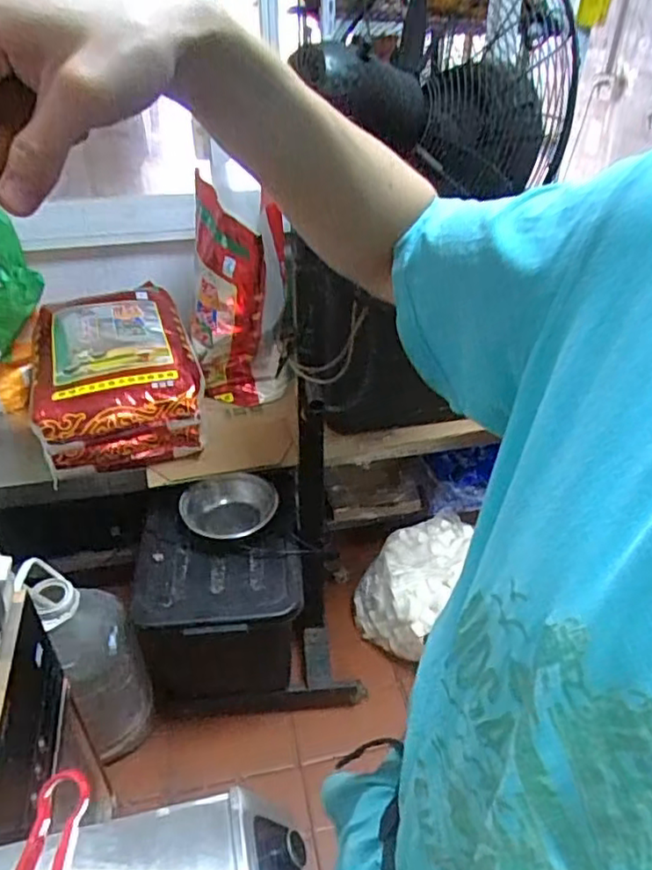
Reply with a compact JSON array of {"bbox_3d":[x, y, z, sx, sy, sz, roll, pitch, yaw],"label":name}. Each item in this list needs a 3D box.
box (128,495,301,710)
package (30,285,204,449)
[{"bbox_3d":[-0.242,0.419,1.526,0.354,0.376,0.346,-3,37,-4],"label":"box"},{"bbox_3d":[-0.536,-0.213,1.578,0.370,0.103,0.630,-11,39,-15],"label":"package"}]

